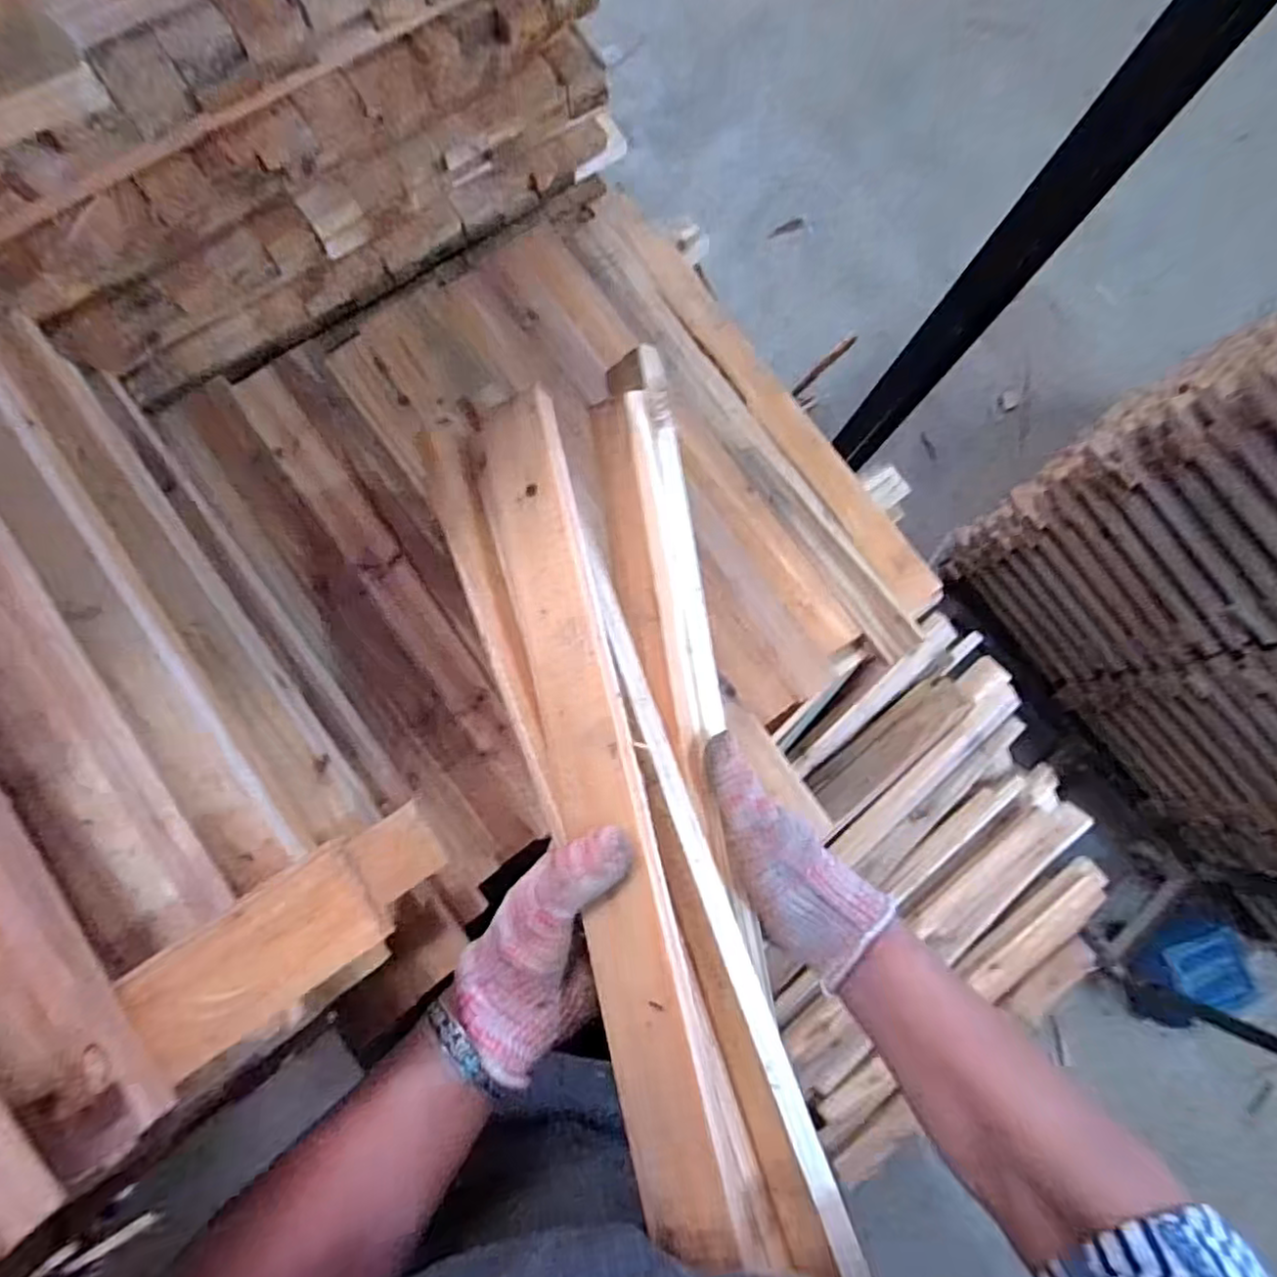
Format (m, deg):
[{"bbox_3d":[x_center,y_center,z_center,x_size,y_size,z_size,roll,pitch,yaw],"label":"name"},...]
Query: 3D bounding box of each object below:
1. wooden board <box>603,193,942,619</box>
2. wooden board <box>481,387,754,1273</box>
[{"bbox_3d":[0.120,-0.230,0.614,0.044,0.026,0.488,-35,85,-8],"label":"wooden board"},{"bbox_3d":[-0.025,0.066,0.346,0.047,0.023,0.431,-13,75,-6],"label":"wooden board"}]

